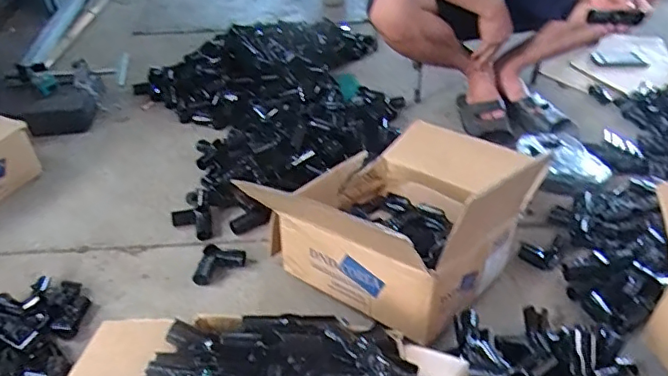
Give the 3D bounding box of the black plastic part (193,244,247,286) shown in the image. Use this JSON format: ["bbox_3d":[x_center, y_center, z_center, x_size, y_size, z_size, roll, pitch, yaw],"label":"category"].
[{"bbox_3d":[-0.214,0.151,1.056,0.080,0.029,0.088,4,38,7],"label":"black plastic part"}]

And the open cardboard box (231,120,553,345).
[{"bbox_3d":[0.146,0.016,1.018,0.365,0.257,0.509,25,45,30],"label":"open cardboard box"}]

